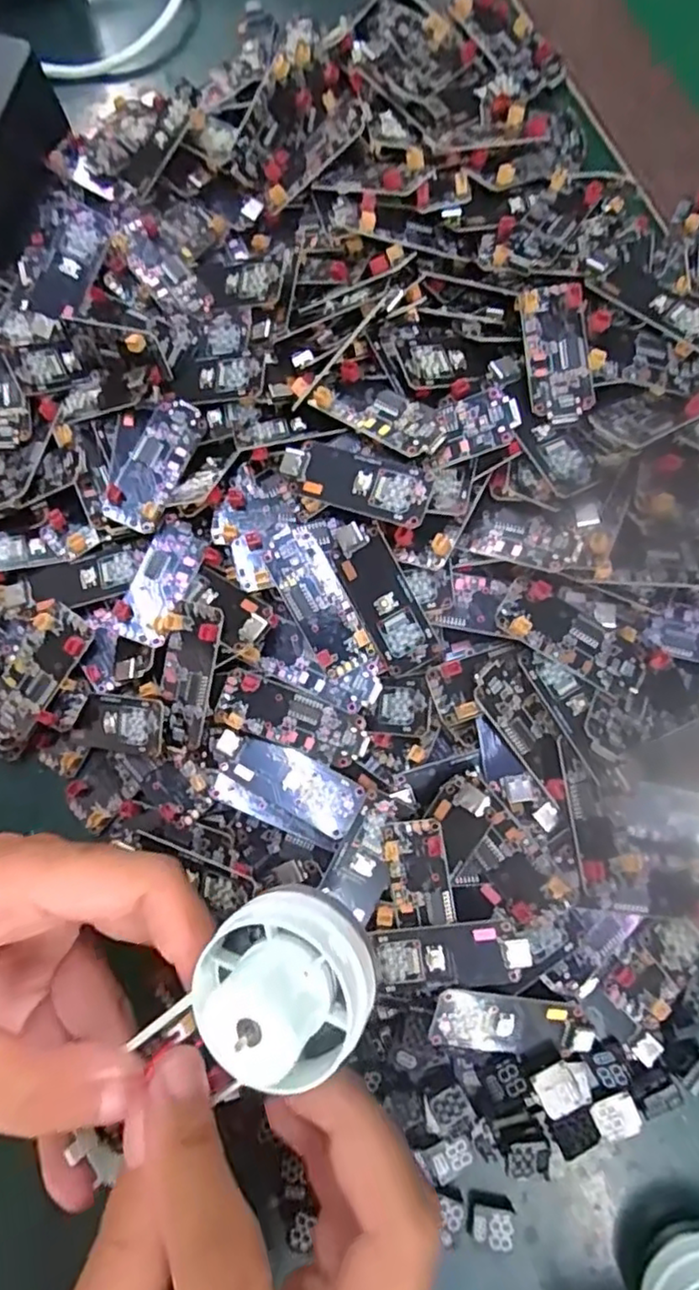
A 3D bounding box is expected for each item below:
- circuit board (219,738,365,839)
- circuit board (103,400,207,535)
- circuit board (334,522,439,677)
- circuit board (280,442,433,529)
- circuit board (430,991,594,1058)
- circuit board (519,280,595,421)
[{"bbox_3d":[-0.019,0.046,0.215,0.046,0.005,0.019,23,79,6],"label":"circuit board"},{"bbox_3d":[-0.069,-0.065,0.232,0.020,0.007,0.050,24,79,6],"label":"circuit board"},{"bbox_3d":[0.011,-0.016,0.213,0.017,0.007,0.050,-25,78,-4],"label":"circuit board"},{"bbox_3d":[0.002,-0.054,0.212,0.049,0.006,0.018,20,90,17],"label":"circuit board"},{"bbox_3d":[0.051,0.119,0.203,0.050,0.004,0.018,10,93,-8],"label":"circuit board"},{"bbox_3d":[0.067,-0.095,0.213,0.020,0.009,0.049,-3,78,1],"label":"circuit board"}]

